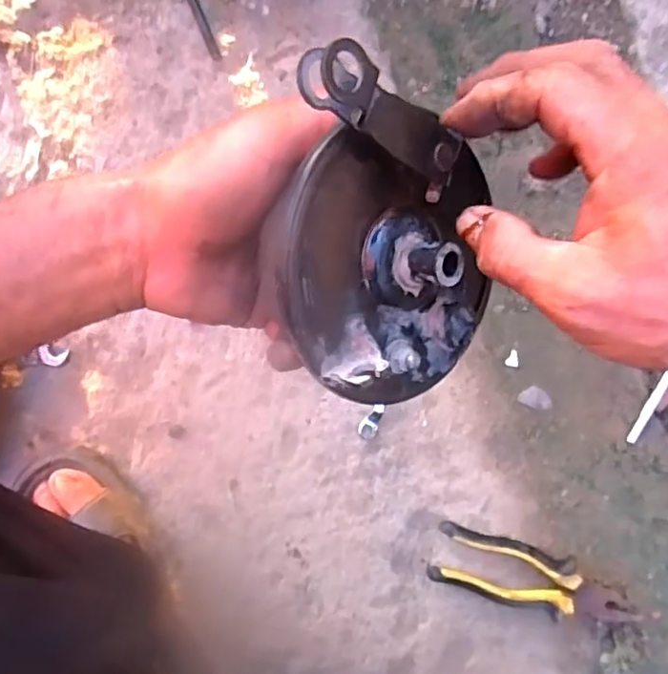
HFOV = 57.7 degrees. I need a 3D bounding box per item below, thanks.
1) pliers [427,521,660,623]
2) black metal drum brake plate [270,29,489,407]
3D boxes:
[{"bbox_3d":[0.193,0.225,0.557,0.207,0.027,0.057,16,87,-2],"label":"pliers"},{"bbox_3d":[0.027,-0.039,0.259,0.119,0.053,0.134,-18,117,-37],"label":"black metal drum brake plate"}]

